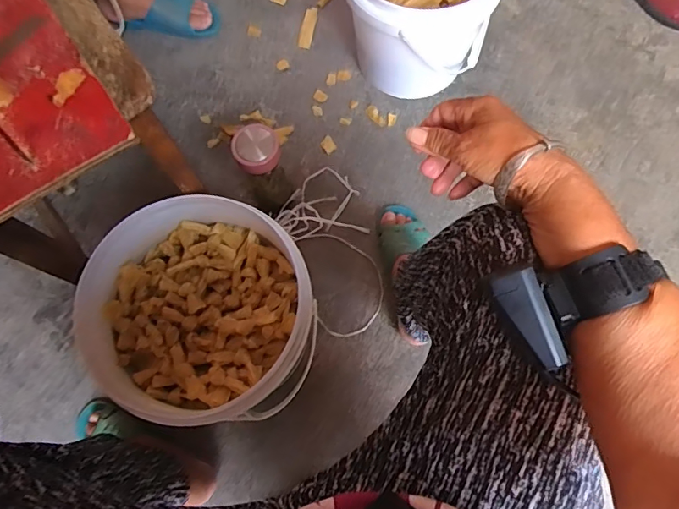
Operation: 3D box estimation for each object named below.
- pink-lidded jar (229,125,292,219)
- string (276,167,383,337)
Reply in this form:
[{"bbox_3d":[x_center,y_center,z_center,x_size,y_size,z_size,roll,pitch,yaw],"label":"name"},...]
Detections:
[{"bbox_3d":[-0.122,-0.129,0.750,0.075,0.174,0.091,-23,74,-5],"label":"pink-lidded jar"},{"bbox_3d":[-0.006,-0.013,0.795,0.153,0.022,0.284,-22,75,-7],"label":"string"}]

